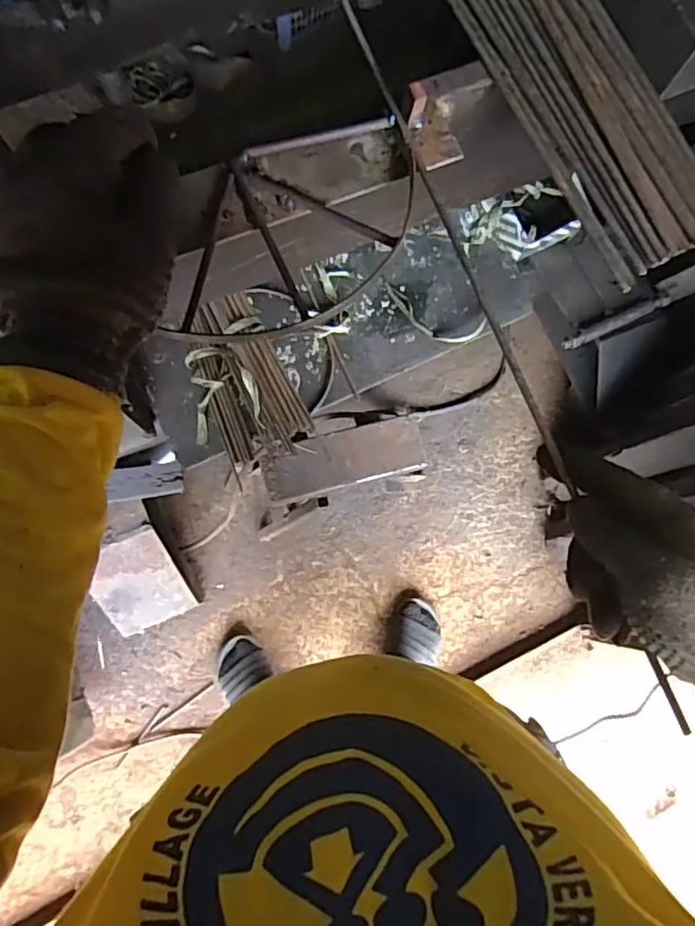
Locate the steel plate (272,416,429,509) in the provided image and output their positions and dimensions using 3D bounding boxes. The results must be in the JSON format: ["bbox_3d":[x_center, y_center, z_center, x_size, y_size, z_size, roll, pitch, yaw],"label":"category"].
[{"bbox_3d":[-0.003,-0.008,1.064,0.277,0.036,0.102,-13,81,-5],"label":"steel plate"}]

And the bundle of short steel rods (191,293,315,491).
[{"bbox_3d":[-0.160,-0.127,0.935,0.133,0.034,0.264,-23,82,-6],"label":"bundle of short steel rods"}]

